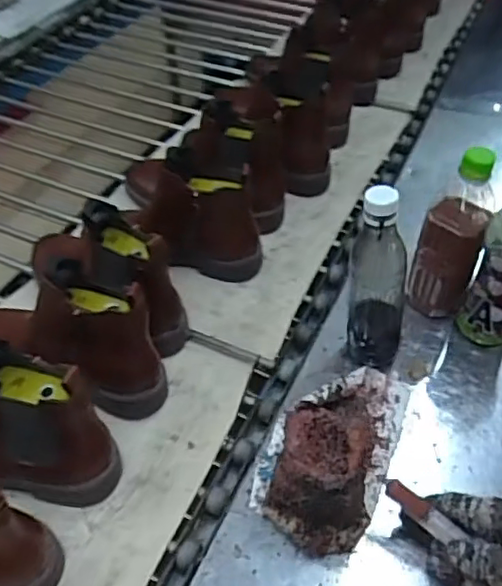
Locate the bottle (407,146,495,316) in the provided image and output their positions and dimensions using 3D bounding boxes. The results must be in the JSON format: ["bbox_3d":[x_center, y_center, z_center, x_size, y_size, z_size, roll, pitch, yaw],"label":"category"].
[{"bbox_3d":[0.219,-0.062,0.655,0.062,0.213,0.063,13,48,14],"label":"bottle"}]

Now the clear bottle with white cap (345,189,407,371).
[{"bbox_3d":[0.126,-0.001,0.600,0.059,0.230,0.048,12,47,13],"label":"clear bottle with white cap"}]

